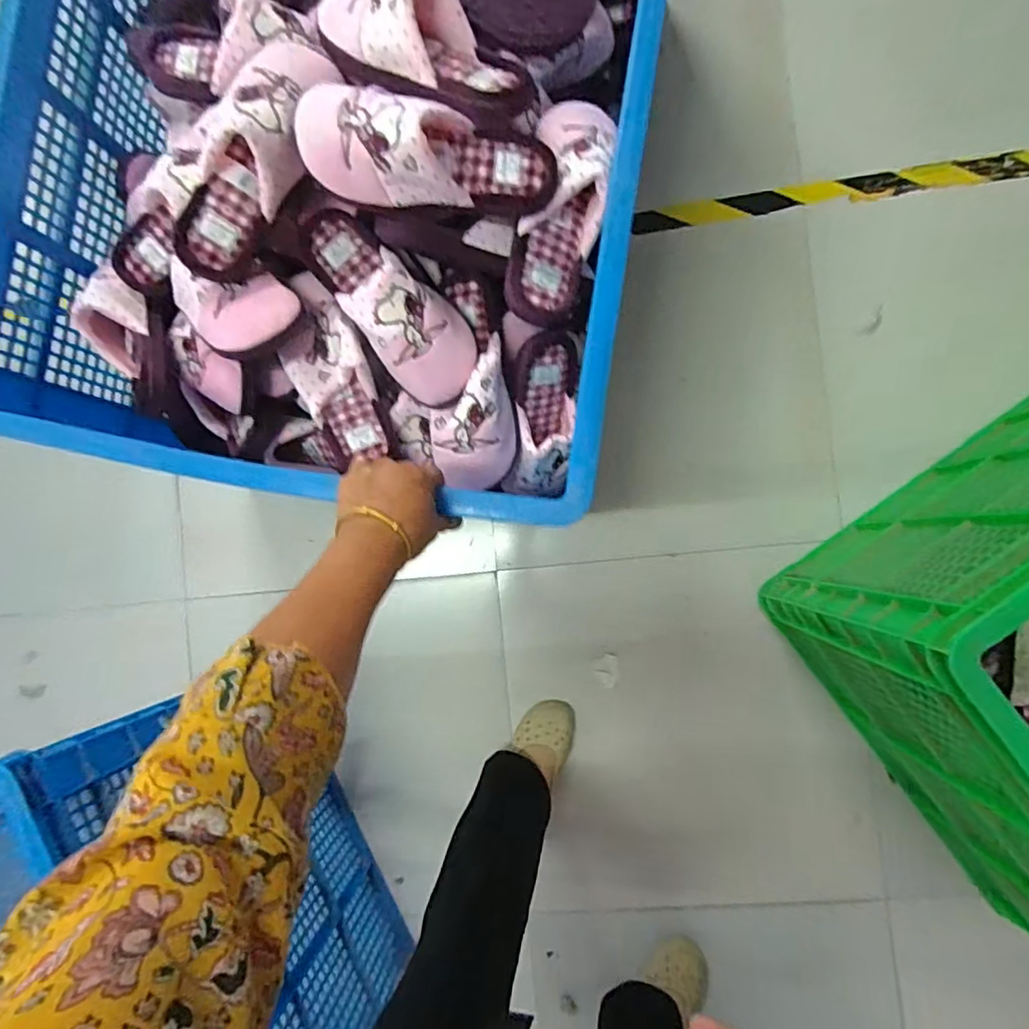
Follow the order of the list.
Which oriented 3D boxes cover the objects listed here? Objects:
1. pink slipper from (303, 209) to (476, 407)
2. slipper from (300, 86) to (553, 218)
[{"bbox_3d":[-0.136,-0.240,0.617,0.097,0.065,0.257,-36,82,-1],"label":"pink slipper"},{"bbox_3d":[-0.077,-0.342,0.543,0.242,0.086,0.087,2,82,-15],"label":"slipper"}]

